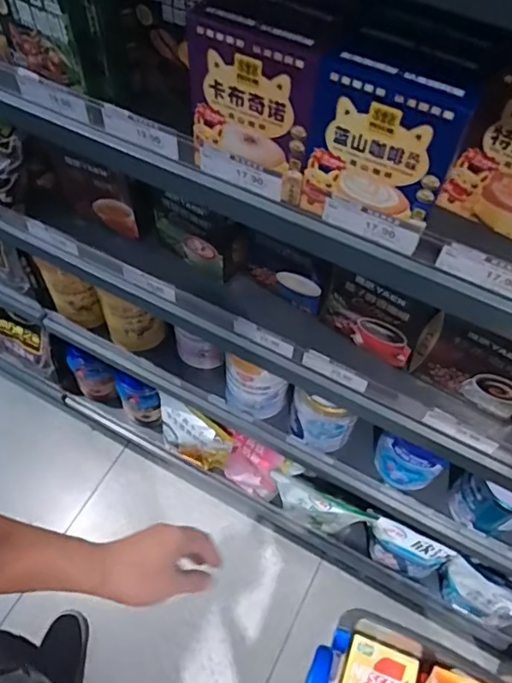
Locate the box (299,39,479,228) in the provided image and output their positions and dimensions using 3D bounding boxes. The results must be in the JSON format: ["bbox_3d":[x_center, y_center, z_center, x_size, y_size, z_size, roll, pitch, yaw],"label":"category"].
[{"bbox_3d":[0.116,-0.180,0.497,0.131,0.147,0.046,25,61,13],"label":"box"}]

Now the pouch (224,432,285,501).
[{"bbox_3d":[-0.007,0.284,1.236,0.130,0.193,0.051,29,62,15],"label":"pouch"}]

